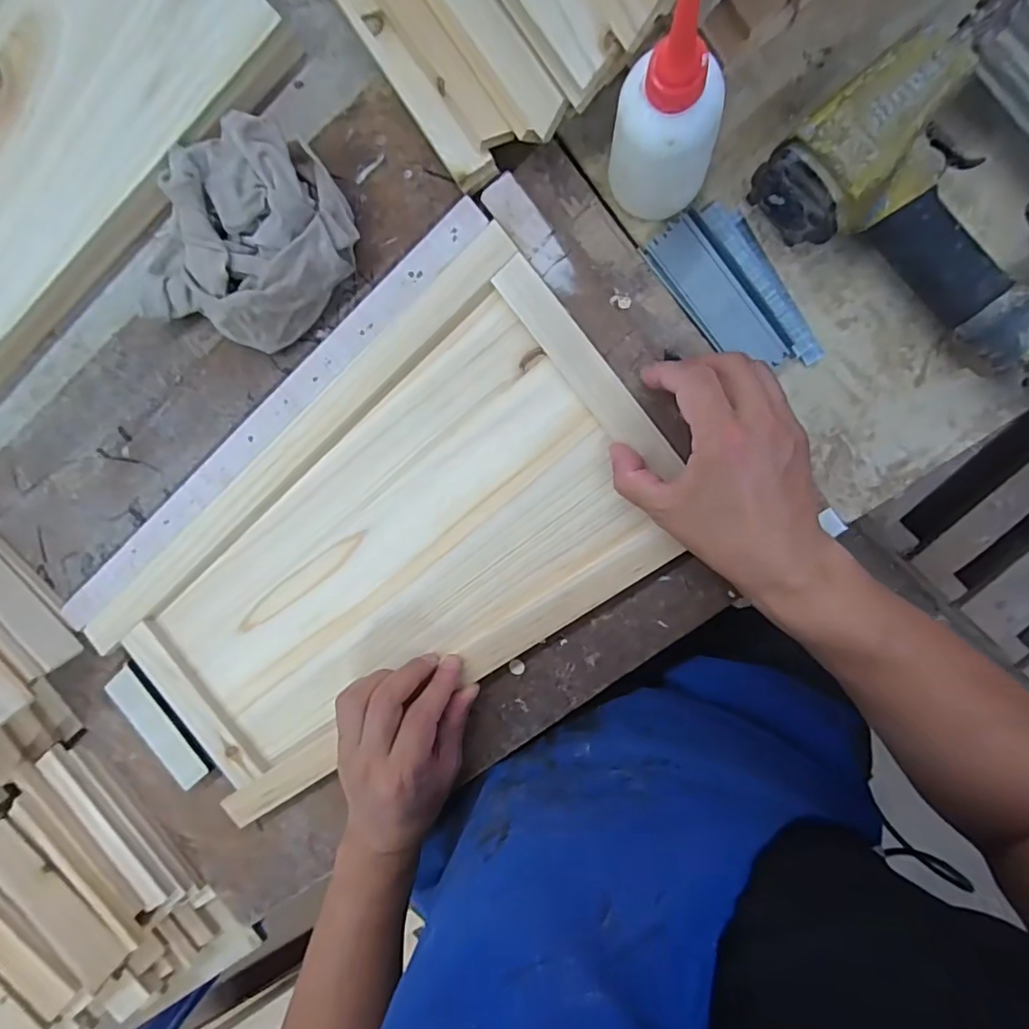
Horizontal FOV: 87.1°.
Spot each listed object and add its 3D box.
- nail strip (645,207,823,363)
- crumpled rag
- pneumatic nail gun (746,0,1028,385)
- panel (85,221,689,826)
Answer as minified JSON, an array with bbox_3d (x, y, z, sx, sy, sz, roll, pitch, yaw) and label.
[{"bbox_3d":[0.149,-0.147,0.364,0.064,0.013,0.124,-33,93,9],"label":"nail strip"},{"bbox_3d":[-0.196,-0.185,0.372,0.164,0.046,0.130,-24,95,8],"label":"crumpled rag"},{"bbox_3d":[0.298,-0.188,0.318,0.258,0.058,0.172,38,99,0],"label":"pneumatic nail gun"},{"bbox_3d":[-0.094,0.034,0.406,0.422,0.022,0.241,-41,92,9],"label":"panel"}]

